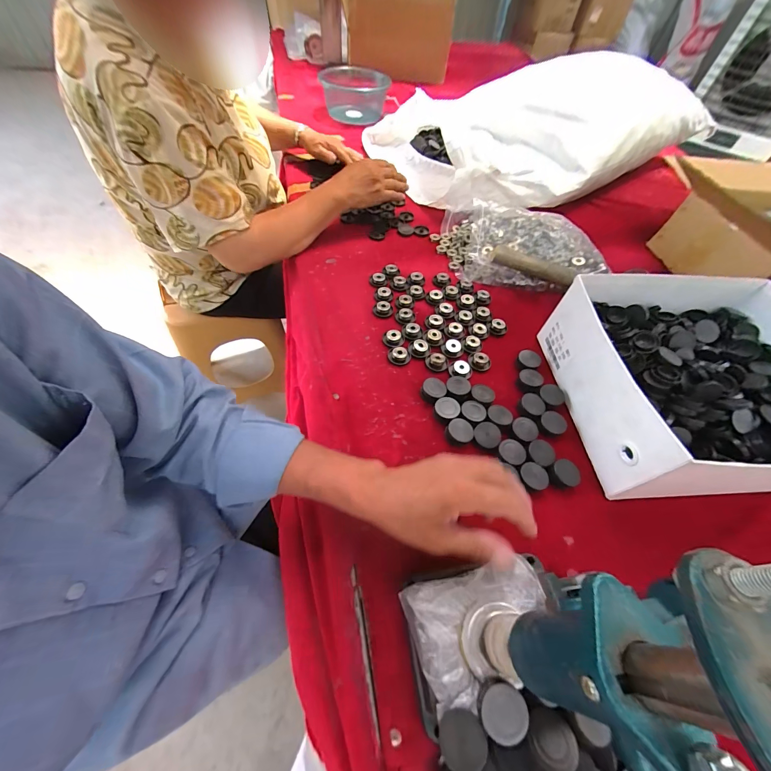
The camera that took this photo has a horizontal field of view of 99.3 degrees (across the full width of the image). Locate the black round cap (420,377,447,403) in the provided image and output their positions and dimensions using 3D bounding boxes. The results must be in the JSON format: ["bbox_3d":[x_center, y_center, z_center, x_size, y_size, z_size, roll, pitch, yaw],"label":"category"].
[{"bbox_3d":[0.065,0.008,0.451,0.033,0.015,0.032,2,56,-4],"label":"black round cap"}]

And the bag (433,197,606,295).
[{"bbox_3d":[0.254,-0.278,0.630,0.294,0.068,0.214,4,56,-3],"label":"bag"}]

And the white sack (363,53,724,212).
[{"bbox_3d":[0.414,-0.688,0.860,0.844,0.179,0.486,-23,61,-19],"label":"white sack"}]

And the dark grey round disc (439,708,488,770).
[{"bbox_3d":[0.055,0.250,0.229,0.033,0.007,0.031,2,56,-4],"label":"dark grey round disc"}]

